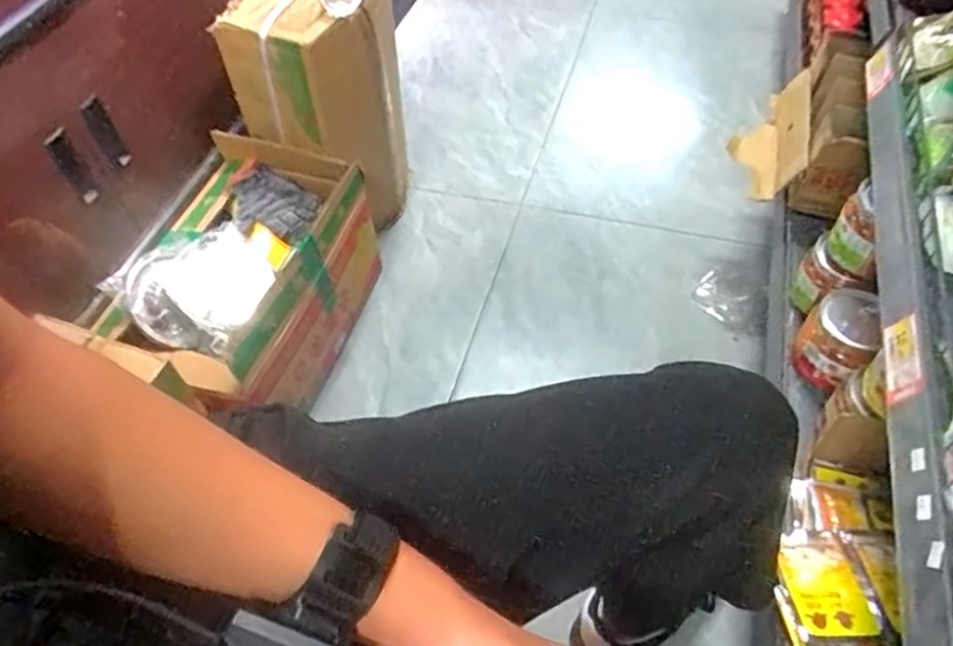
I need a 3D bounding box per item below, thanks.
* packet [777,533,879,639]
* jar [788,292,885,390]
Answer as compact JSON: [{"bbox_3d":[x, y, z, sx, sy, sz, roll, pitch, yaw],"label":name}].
[{"bbox_3d":[0.350,0.267,0.688,0.071,0.014,0.105,-9,38,9],"label":"packet"},{"bbox_3d":[0.461,0.015,0.866,0.085,0.100,0.103,29,59,23],"label":"jar"}]

